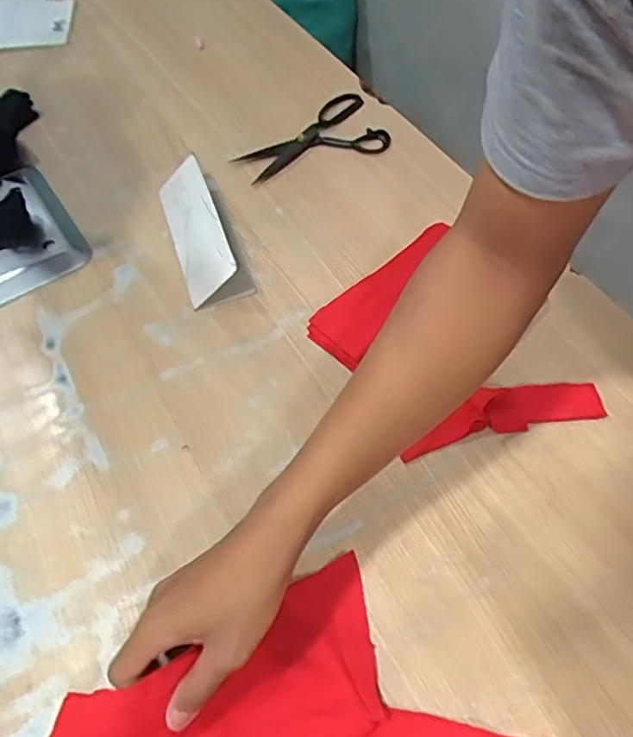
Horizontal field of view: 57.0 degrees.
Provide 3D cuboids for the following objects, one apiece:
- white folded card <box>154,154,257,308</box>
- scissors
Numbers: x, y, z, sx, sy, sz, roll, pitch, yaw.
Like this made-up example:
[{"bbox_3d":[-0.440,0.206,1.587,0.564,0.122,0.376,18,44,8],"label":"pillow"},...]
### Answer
[{"bbox_3d":[-0.136,-0.167,0.695,0.077,0.043,0.218,-17,58,-9],"label":"white folded card"},{"bbox_3d":[-0.014,-0.317,0.793,0.200,0.015,0.130,-19,58,-10],"label":"scissors"}]

